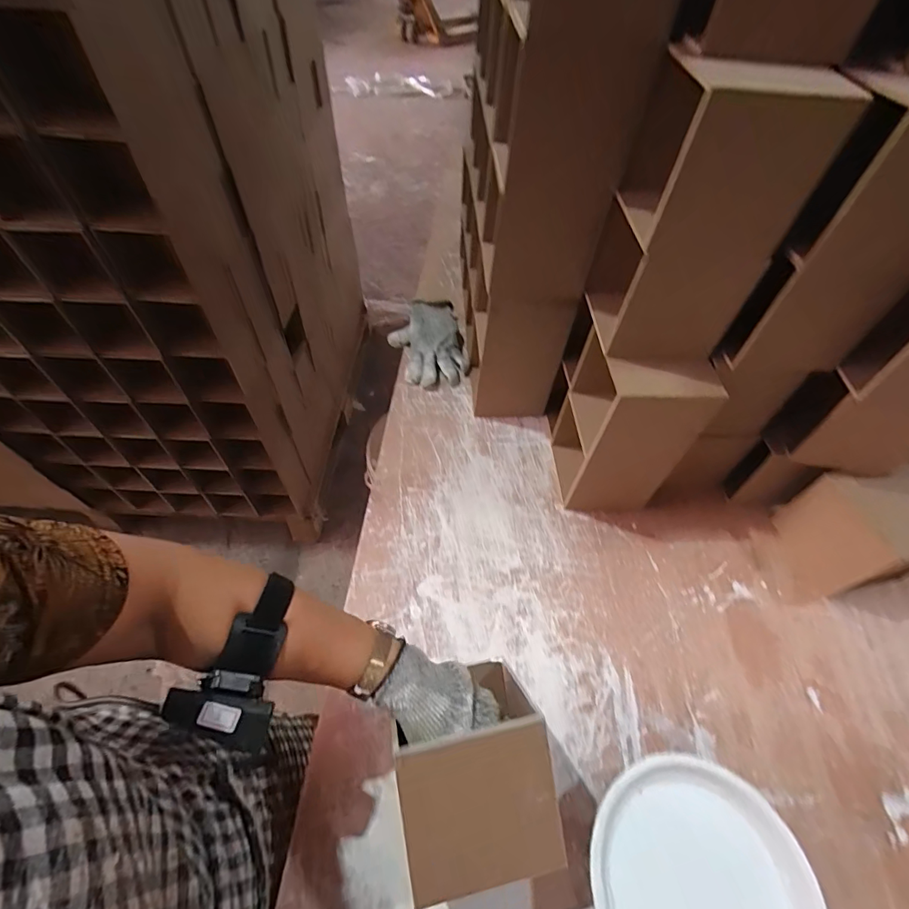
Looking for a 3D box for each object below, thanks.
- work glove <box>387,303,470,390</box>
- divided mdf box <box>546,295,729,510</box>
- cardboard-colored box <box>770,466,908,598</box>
[{"bbox_3d":[-0.041,-0.186,0.772,0.122,0.038,0.174,-10,54,-11],"label":"work glove"},{"bbox_3d":[0.202,-0.061,0.579,0.123,0.225,0.181,3,53,-1],"label":"divided mdf box"},{"bbox_3d":[0.477,0.084,0.534,0.123,0.123,0.107,-10,54,-10],"label":"cardboard-colored box"}]

